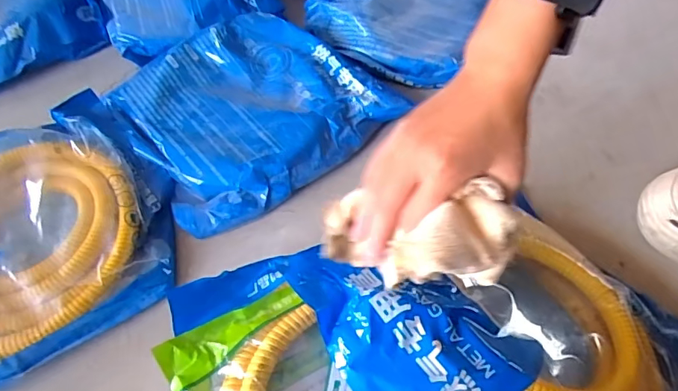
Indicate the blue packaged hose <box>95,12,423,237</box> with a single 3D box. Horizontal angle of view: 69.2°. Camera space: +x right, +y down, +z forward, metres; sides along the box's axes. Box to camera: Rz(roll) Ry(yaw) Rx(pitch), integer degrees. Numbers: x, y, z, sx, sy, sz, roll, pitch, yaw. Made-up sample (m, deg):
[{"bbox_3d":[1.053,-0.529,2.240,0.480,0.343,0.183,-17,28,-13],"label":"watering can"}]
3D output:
[{"bbox_3d":[-0.096,-0.111,0.559,0.276,0.042,0.244,-31,61,-16],"label":"blue packaged hose"}]

